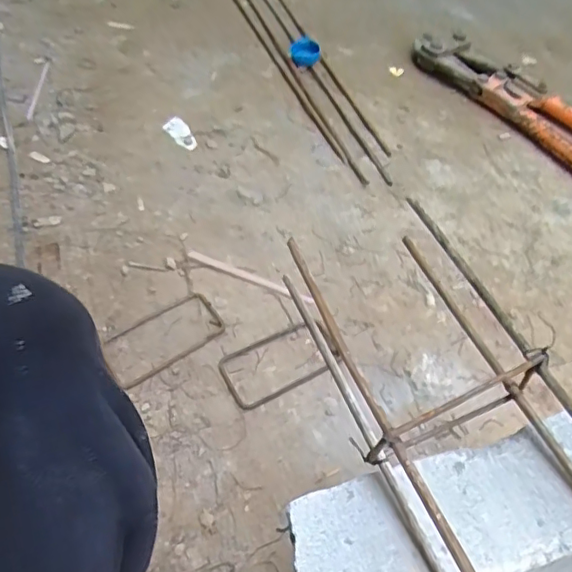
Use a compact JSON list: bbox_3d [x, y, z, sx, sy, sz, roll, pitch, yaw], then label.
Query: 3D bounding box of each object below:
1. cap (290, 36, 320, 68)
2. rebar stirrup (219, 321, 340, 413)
[{"bbox_3d":[0.036,-0.436,1.054,0.053,0.043,0.029,5,54,-2],"label":"cap"},{"bbox_3d":[-0.006,0.092,0.687,0.142,0.014,0.076,-20,58,-19],"label":"rebar stirrup"}]

